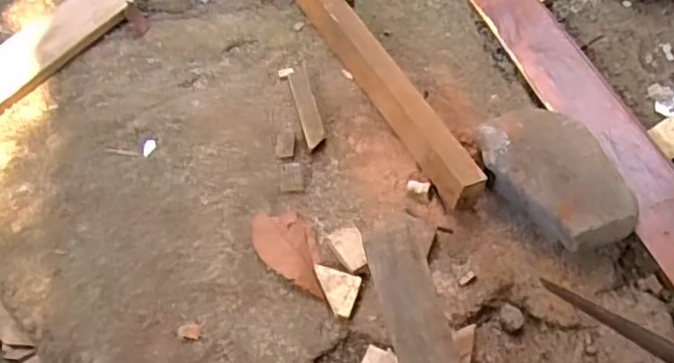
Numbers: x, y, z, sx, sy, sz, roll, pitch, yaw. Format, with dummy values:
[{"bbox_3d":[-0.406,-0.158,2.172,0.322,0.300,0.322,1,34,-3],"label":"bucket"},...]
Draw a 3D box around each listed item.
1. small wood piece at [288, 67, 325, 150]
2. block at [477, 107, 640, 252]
[{"bbox_3d":[-0.044,-0.111,0.948,0.030,0.022,0.146,-14,55,-5],"label":"small wood piece"},{"bbox_3d":[0.279,0.000,0.831,0.126,0.076,0.210,-28,58,-14],"label":"block"}]

